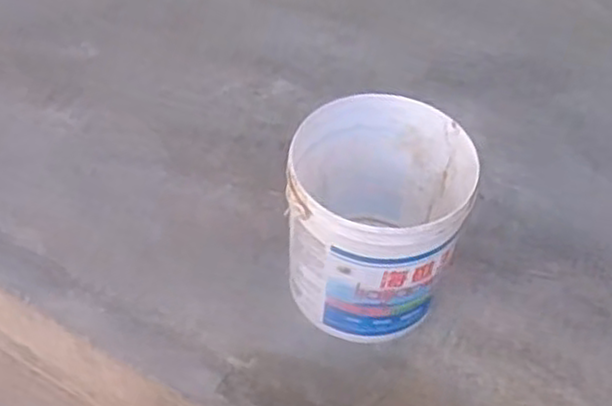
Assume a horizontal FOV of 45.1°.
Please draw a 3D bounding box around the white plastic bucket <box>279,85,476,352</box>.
[{"bbox_3d":[0.070,0.026,0.787,0.176,0.212,0.177,8,49,3],"label":"white plastic bucket"}]

